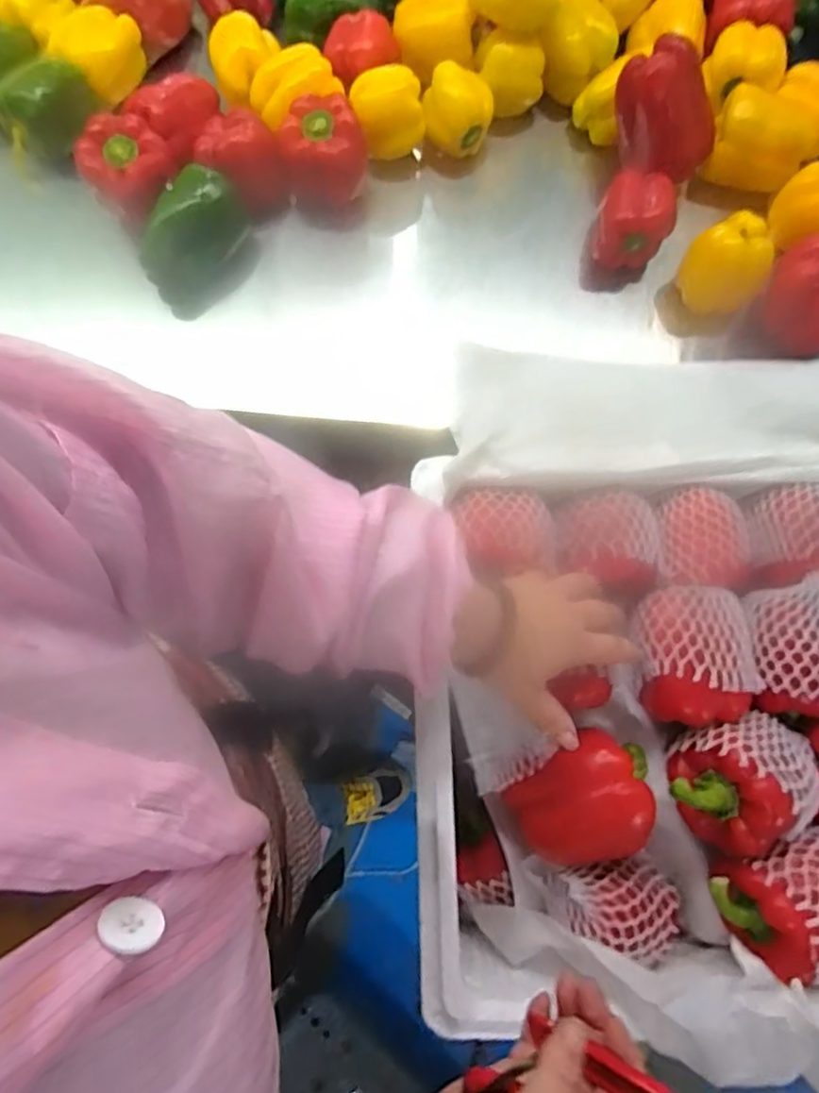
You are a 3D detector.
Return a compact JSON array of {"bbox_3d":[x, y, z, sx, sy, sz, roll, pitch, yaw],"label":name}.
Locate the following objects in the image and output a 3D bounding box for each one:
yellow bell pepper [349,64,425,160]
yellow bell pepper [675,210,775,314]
[{"bbox_3d":[-0.024,-0.485,0.686,0.078,0.062,0.067,-7,74,-2],"label":"yellow bell pepper"},{"bbox_3d":[0.324,-0.283,0.635,0.067,0.077,0.068,0,73,0],"label":"yellow bell pepper"}]

